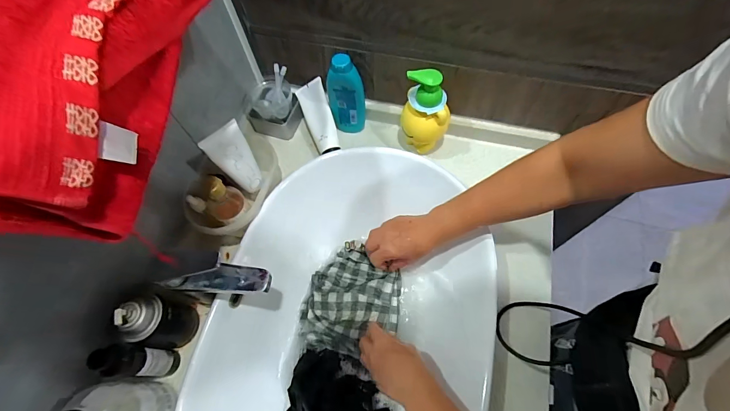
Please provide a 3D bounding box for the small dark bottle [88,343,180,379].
[{"bbox_3d":[-0.293,0.203,0.437,0.030,0.138,0.036,3,64,3],"label":"small dark bottle"}]

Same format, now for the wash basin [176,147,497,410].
[{"bbox_3d":[-0.017,0.185,0.512,0.384,0.116,0.559,9,64,6],"label":"wash basin"}]

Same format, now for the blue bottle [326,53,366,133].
[{"bbox_3d":[-0.034,-0.197,0.611,0.064,0.165,0.032,-6,64,-1],"label":"blue bottle"}]

